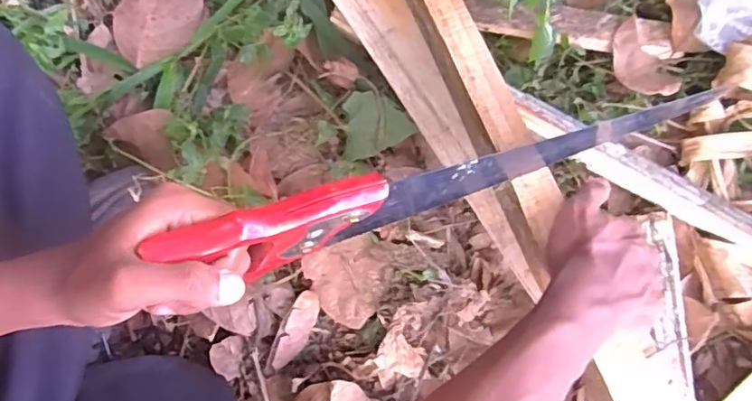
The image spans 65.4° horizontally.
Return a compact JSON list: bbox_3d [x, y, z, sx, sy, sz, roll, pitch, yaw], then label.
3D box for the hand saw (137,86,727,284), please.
[{"bbox_3d":[0.068,-0.015,0.406,0.420,0.075,0.024,-16,76,-25],"label":"hand saw"}]

